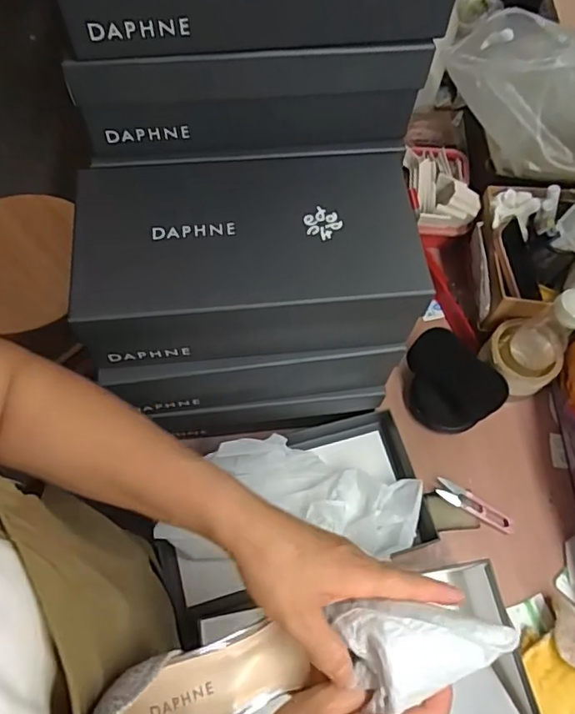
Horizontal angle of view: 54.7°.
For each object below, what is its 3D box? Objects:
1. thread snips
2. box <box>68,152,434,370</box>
[{"bbox_3d":[0.225,0.178,0.666,0.099,0.006,0.025,27,66,12],"label":"thread snips"},{"bbox_3d":[-0.037,-0.093,0.521,0.287,0.102,0.158,-6,64,-4],"label":"box"}]

